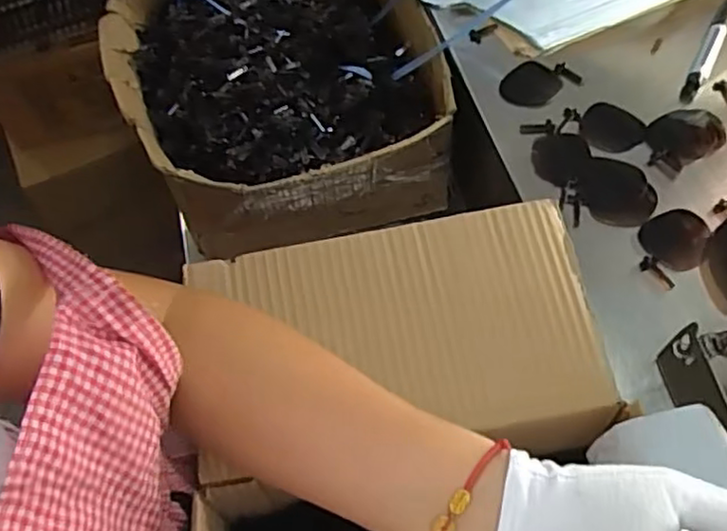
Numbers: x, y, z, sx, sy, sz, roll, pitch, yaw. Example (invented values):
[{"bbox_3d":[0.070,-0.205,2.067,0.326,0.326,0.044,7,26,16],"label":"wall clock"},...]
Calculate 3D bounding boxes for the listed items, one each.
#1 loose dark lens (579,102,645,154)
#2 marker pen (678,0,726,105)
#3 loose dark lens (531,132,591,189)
[{"bbox_3d":[0.211,-0.117,0.568,0.051,0.004,0.056,10,60,8],"label":"loose dark lens"},{"bbox_3d":[0.315,-0.198,0.608,0.017,0.022,0.124,25,63,17],"label":"marker pen"},{"bbox_3d":[0.164,-0.091,0.558,0.044,0.005,0.057,14,60,11],"label":"loose dark lens"}]

